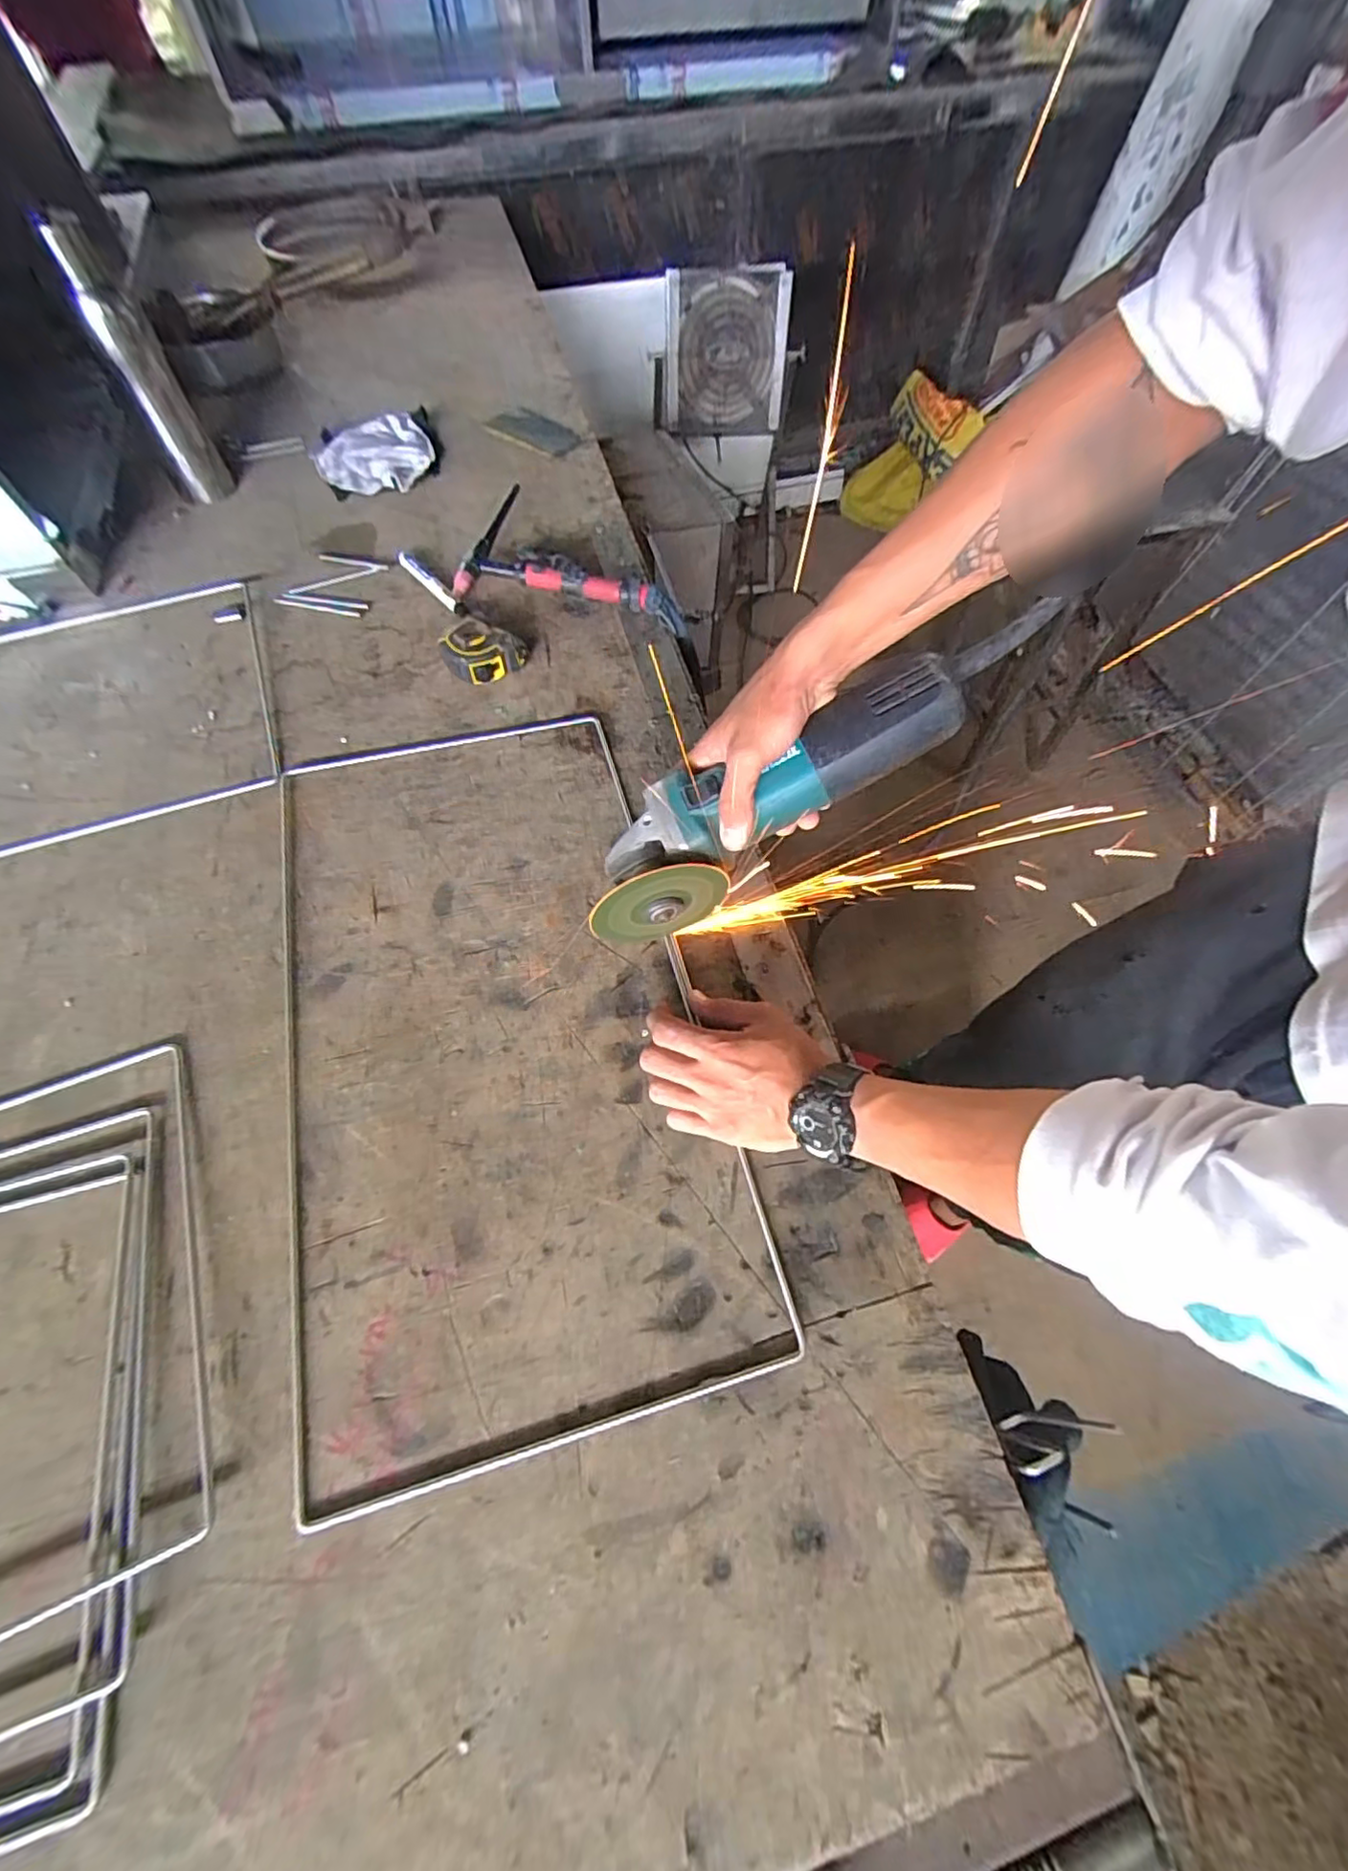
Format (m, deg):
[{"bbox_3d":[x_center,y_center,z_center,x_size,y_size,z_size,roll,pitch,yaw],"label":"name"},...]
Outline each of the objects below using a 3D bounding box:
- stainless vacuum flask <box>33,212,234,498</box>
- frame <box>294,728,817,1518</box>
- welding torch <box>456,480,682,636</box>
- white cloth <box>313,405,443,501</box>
[{"bbox_3d":[-0.569,-0.611,0.680,0.048,0.232,0.050,-24,66,-13],"label":"stainless vacuum flask"},{"bbox_3d":[-0.141,0.050,0.485,0.307,0.013,0.568,-14,64,-9],"label":"frame"},{"bbox_3d":[-0.105,-0.422,0.707,0.252,0.047,0.151,5,63,1],"label":"welding torch"},{"bbox_3d":[-0.384,-0.631,0.818,0.155,0.023,0.148,-19,65,-11],"label":"white cloth"}]

